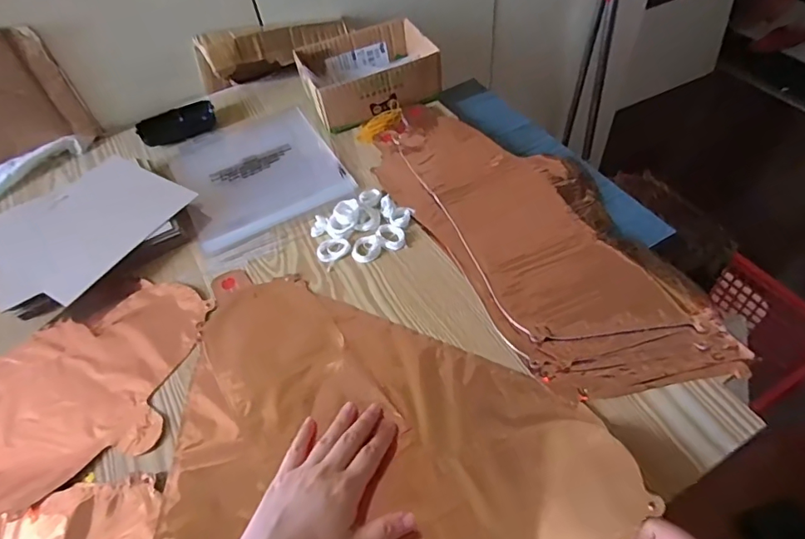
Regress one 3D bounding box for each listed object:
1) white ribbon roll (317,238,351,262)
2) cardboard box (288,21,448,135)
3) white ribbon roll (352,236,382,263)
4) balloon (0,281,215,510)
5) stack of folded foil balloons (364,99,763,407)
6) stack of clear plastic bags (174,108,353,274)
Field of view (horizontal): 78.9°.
[{"bbox_3d":[-0.078,-0.022,0.555,0.038,0.006,0.028,-20,52,-10],"label":"white ribbon roll"},{"bbox_3d":[-0.049,-0.285,0.713,0.183,0.065,0.142,-20,52,-10],"label":"cardboard box"},{"bbox_3d":[-0.041,-0.023,0.552,0.034,0.006,0.031,-23,53,-12],"label":"white ribbon roll"},{"bbox_3d":[-0.434,0.109,0.499,0.432,0.012,0.222,1,52,7],"label":"balloon"},{"bbox_3d":[0.137,-0.058,0.556,0.209,0.021,0.466,-25,53,-14],"label":"stack of folded foil balloons"},{"bbox_3d":[-0.190,-0.127,0.652,0.198,0.012,0.267,-26,53,-14],"label":"stack of clear plastic bags"}]

